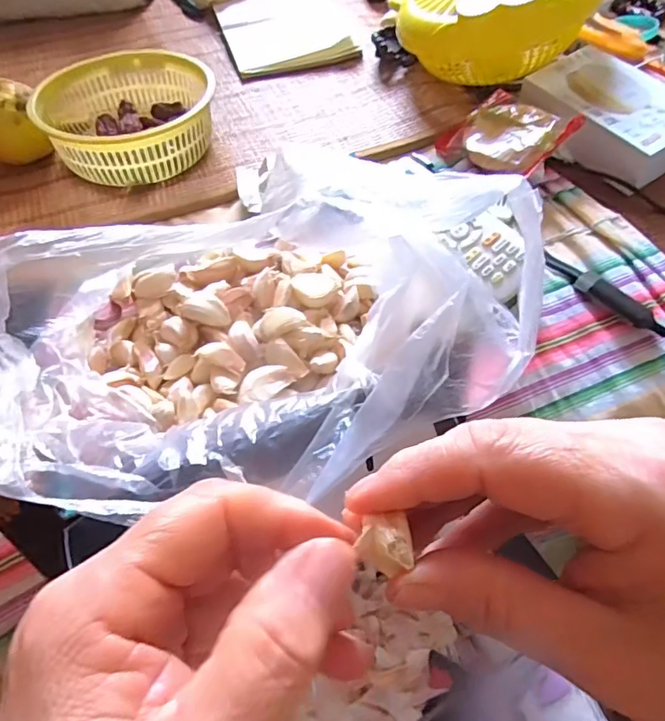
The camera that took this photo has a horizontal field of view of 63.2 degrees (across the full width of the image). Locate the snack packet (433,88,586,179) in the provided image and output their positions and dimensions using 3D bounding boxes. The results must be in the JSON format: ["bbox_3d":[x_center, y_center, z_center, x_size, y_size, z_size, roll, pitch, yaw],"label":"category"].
[{"bbox_3d":[0.150,-0.194,0.465,0.081,0.017,0.099,-43,48,2],"label":"snack packet"}]

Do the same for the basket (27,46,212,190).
[{"bbox_3d":[-0.192,-0.231,0.495,0.148,0.053,0.159,-28,58,-19],"label":"basket"}]

